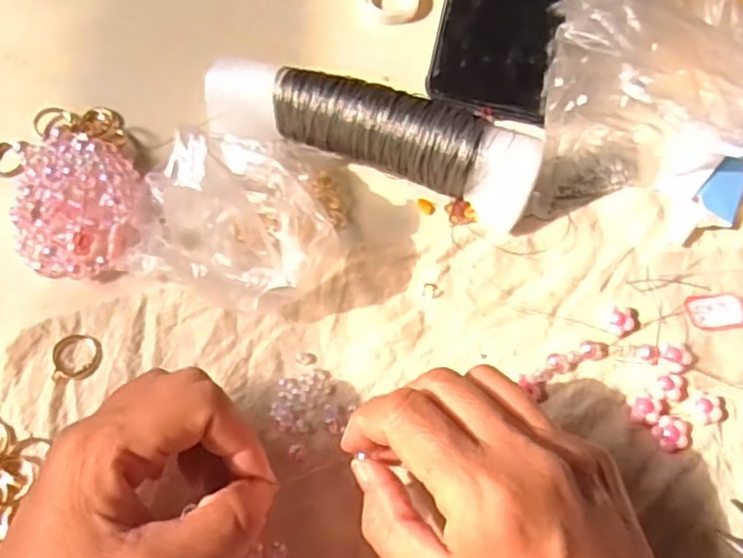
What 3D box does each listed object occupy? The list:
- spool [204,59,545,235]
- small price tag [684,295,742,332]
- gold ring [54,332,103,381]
[{"bbox_3d":[-0.003,-0.074,0.363,0.177,0.044,0.042,19,67,10],"label":"spool"},{"bbox_3d":[0.168,0.016,0.336,0.028,0.004,0.018,-2,65,0],"label":"small price tag"},{"bbox_3d":[-0.143,0.037,0.335,0.023,0.004,0.023,-1,65,1],"label":"gold ring"}]

